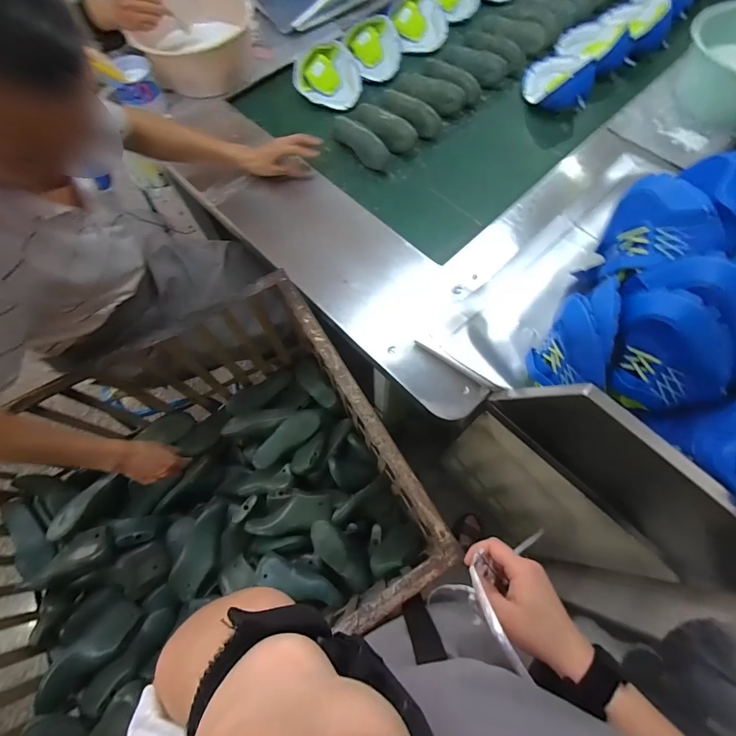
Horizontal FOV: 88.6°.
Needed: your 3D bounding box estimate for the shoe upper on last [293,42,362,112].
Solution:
[{"bbox_3d":[-0.102,-0.781,1.012,0.154,0.070,0.169,-1,68,1],"label":"shoe upper on last"}]

